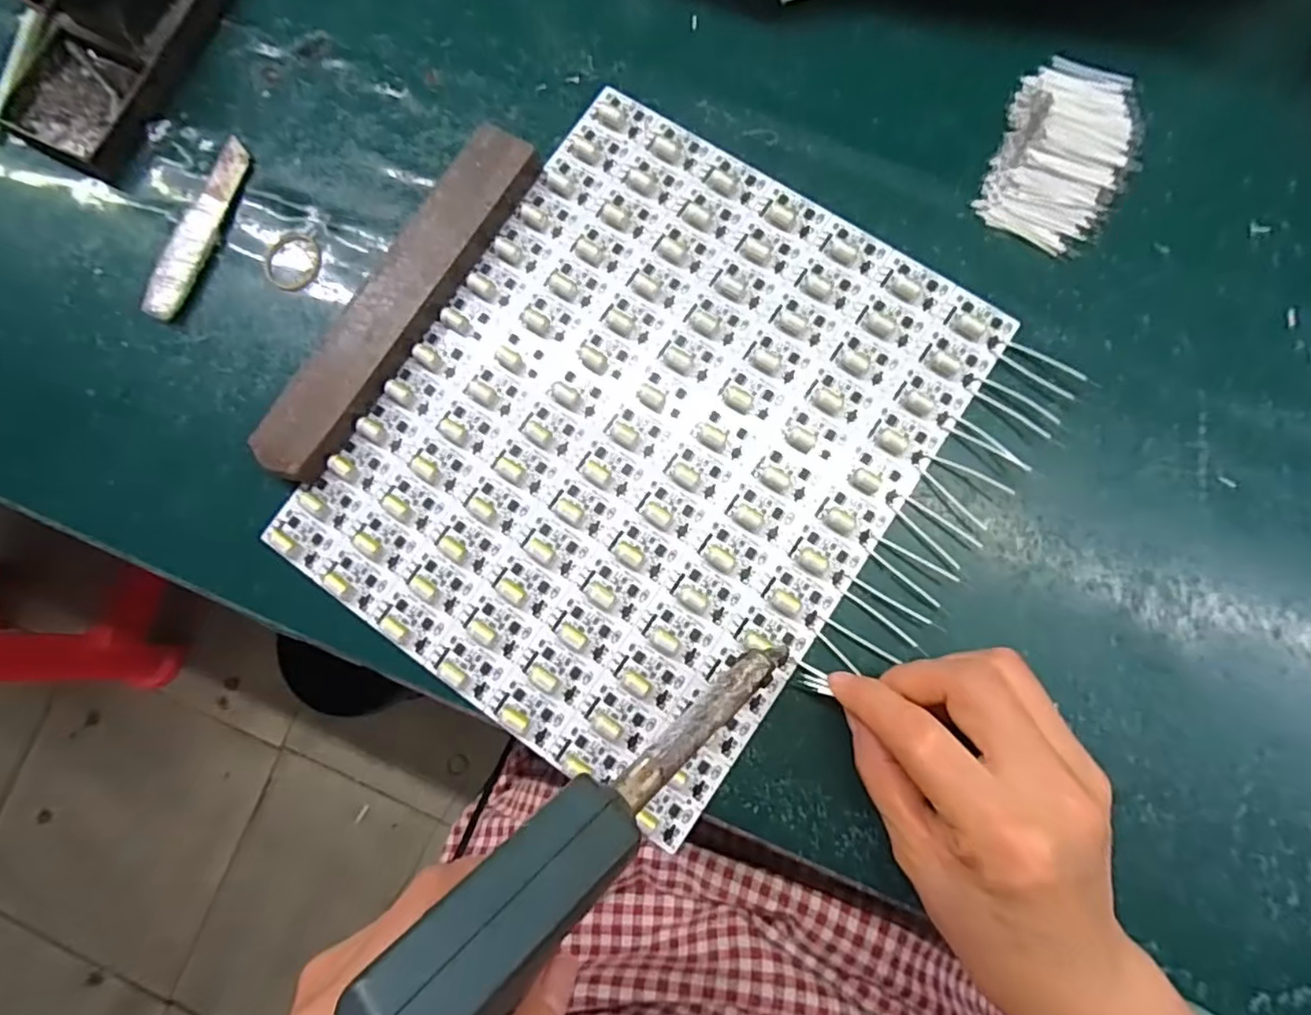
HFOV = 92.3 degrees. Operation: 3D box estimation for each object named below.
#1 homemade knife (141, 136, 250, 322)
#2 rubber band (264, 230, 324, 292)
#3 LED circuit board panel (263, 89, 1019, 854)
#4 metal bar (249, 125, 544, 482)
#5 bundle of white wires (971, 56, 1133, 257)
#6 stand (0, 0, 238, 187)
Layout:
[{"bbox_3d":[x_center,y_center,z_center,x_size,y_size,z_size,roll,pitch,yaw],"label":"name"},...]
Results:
[{"bbox_3d":[-0.242,-0.148,0.333,0.020,0.011,0.105,14,82,6],"label":"homemade knife"},{"bbox_3d":[-0.189,-0.128,0.328,0.029,0.004,0.031,-1,81,3],"label":"rubber band"},{"bbox_3d":[-0.005,-0.035,0.298,0.235,0.008,0.286,33,84,8],"label":"LED circuit board panel"},{"bbox_3d":[-0.126,-0.101,0.310,0.035,0.017,0.195,33,84,8],"label":"metal bar"},{"bbox_3d":[0.197,-0.177,0.303,0.053,0.017,0.099,22,83,7],"label":"bundle of white wires"},{"bbox_3d":[-0.302,-0.264,0.328,0.080,0.062,0.149,23,83,7],"label":"stand"}]

